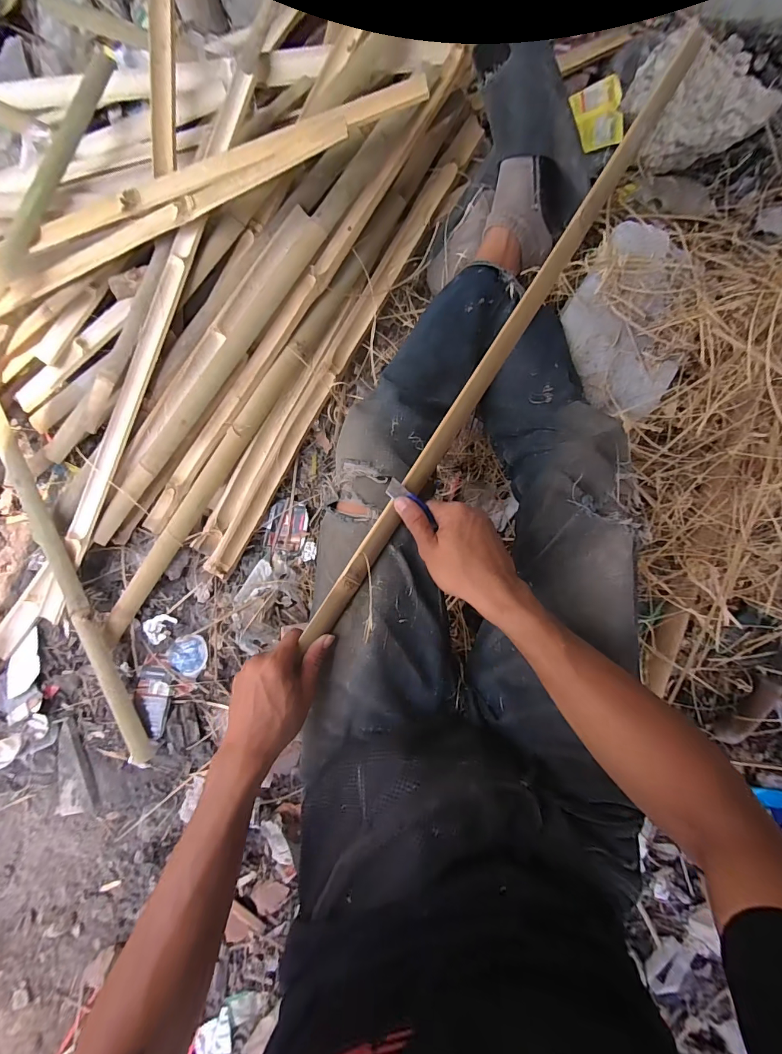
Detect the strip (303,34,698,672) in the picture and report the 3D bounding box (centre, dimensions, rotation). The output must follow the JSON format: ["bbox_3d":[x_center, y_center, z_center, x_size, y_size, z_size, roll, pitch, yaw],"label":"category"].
[{"bbox_3d":[0.129,-0.213,0.442,0.025,0.027,0.785,33,87,3],"label":"strip"}]

